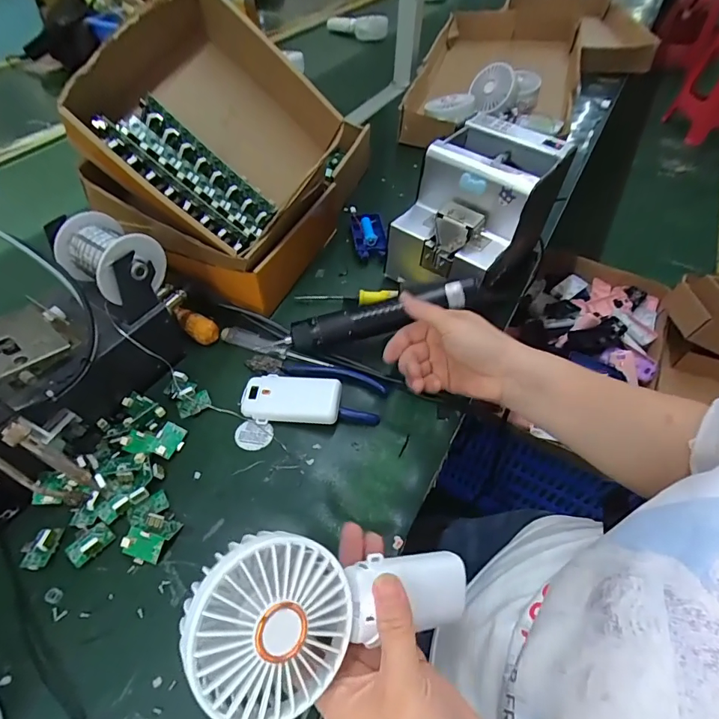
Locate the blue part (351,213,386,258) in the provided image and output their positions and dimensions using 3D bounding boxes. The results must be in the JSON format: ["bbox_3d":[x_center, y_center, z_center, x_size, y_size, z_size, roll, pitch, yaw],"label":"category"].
[{"bbox_3d":[0.013,-0.171,0.604,0.043,0.018,0.085,-6,51,-6],"label":"blue part"}]

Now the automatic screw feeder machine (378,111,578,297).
[{"bbox_3d":[0.133,-0.167,0.519,0.129,0.149,0.189,31,57,22],"label":"automatic screw feeder machine"}]

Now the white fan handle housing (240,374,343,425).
[{"bbox_3d":[-0.065,0.038,0.423,0.092,0.019,0.045,6,51,4],"label":"white fan handle housing"}]

